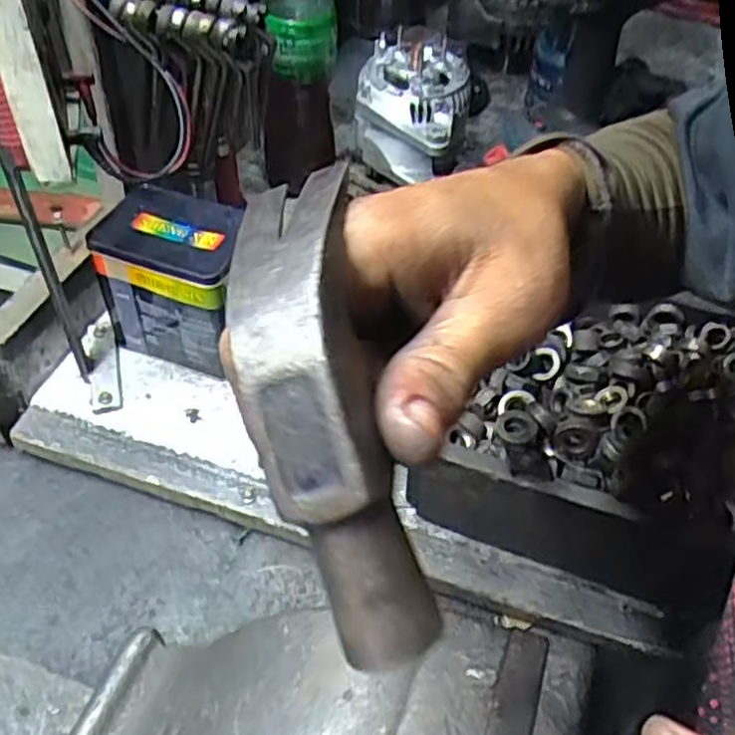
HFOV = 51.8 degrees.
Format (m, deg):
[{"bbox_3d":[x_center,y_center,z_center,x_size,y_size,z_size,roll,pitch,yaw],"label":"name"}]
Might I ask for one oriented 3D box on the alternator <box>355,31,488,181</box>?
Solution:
[{"bbox_3d":[0.053,-0.273,0.810,0.128,0.112,0.150,8,47,4],"label":"alternator"}]

